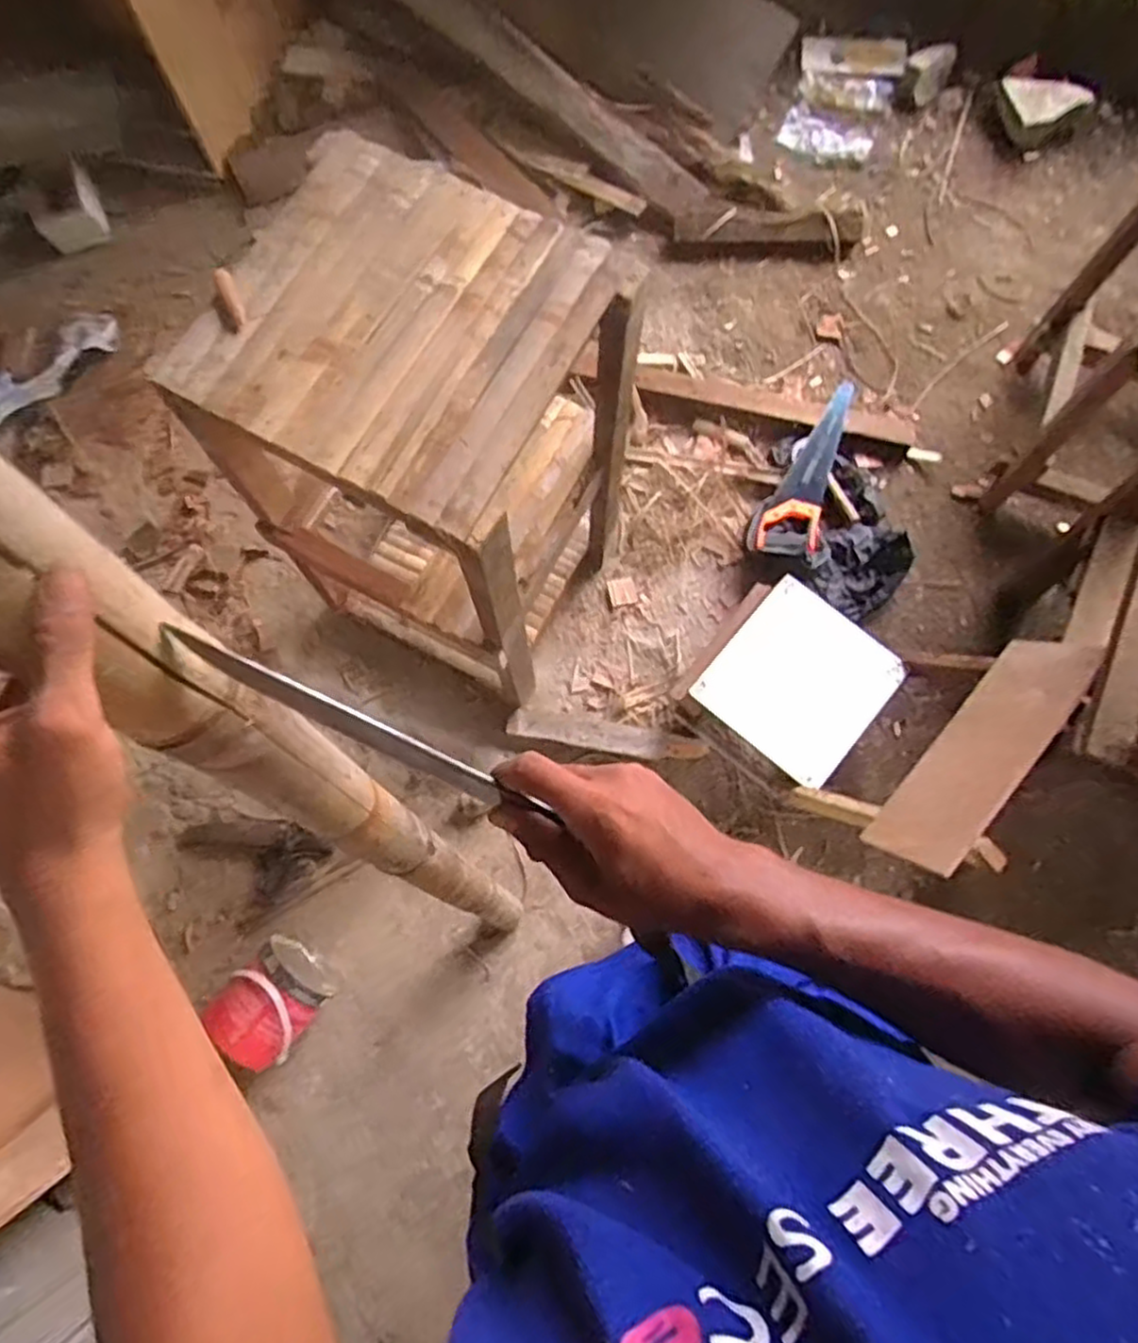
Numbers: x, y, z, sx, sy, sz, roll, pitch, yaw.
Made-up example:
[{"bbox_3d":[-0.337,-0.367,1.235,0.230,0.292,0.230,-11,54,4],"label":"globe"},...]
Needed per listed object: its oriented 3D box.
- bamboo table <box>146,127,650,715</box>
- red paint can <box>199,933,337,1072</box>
[{"bbox_3d":[-0.204,-0.308,1.206,0.482,0.718,0.434,26,76,9],"label":"bamboo table"},{"bbox_3d":[-0.516,0.577,1.316,0.168,0.155,0.168,43,79,13],"label":"red paint can"}]

